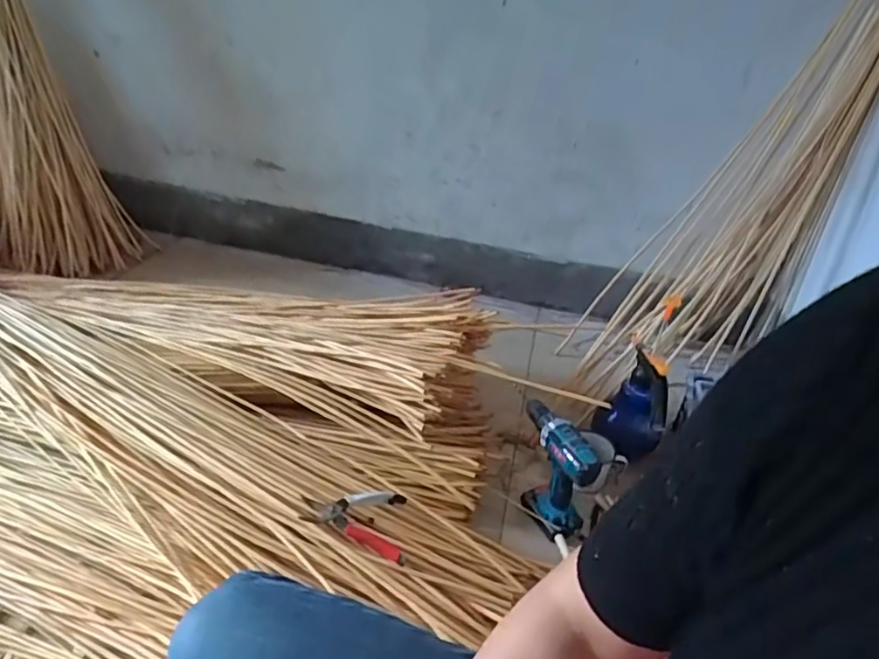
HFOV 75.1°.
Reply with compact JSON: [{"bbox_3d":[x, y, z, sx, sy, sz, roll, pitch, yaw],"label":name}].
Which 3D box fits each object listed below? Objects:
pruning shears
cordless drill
[{"bbox_3d":[-0.134,0.298,0.898,0.163,0.042,0.148,3,34,-5],"label":"pruning shears"},{"bbox_3d":[0.211,0.252,1.051,0.084,0.185,0.180,-2,34,-13],"label":"cordless drill"}]

